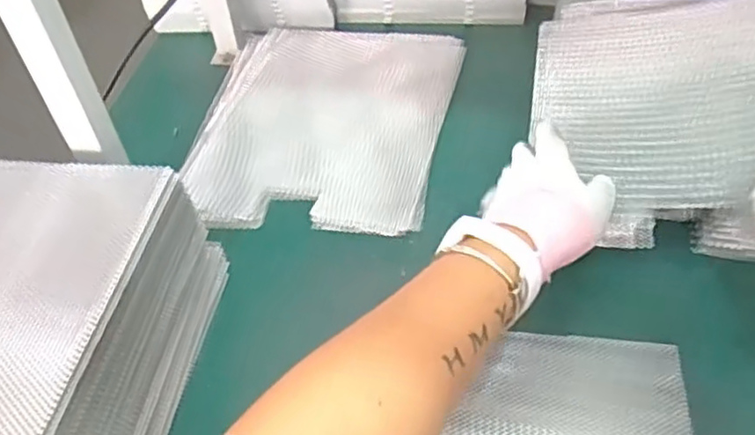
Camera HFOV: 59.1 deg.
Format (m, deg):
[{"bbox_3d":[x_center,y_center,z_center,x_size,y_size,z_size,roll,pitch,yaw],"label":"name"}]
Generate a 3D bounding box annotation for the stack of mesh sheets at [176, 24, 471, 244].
[{"bbox_3d":[-0.058,-0.112,0.759,0.276,0.028,0.324,3,47,9],"label":"stack of mesh sheets"}]

